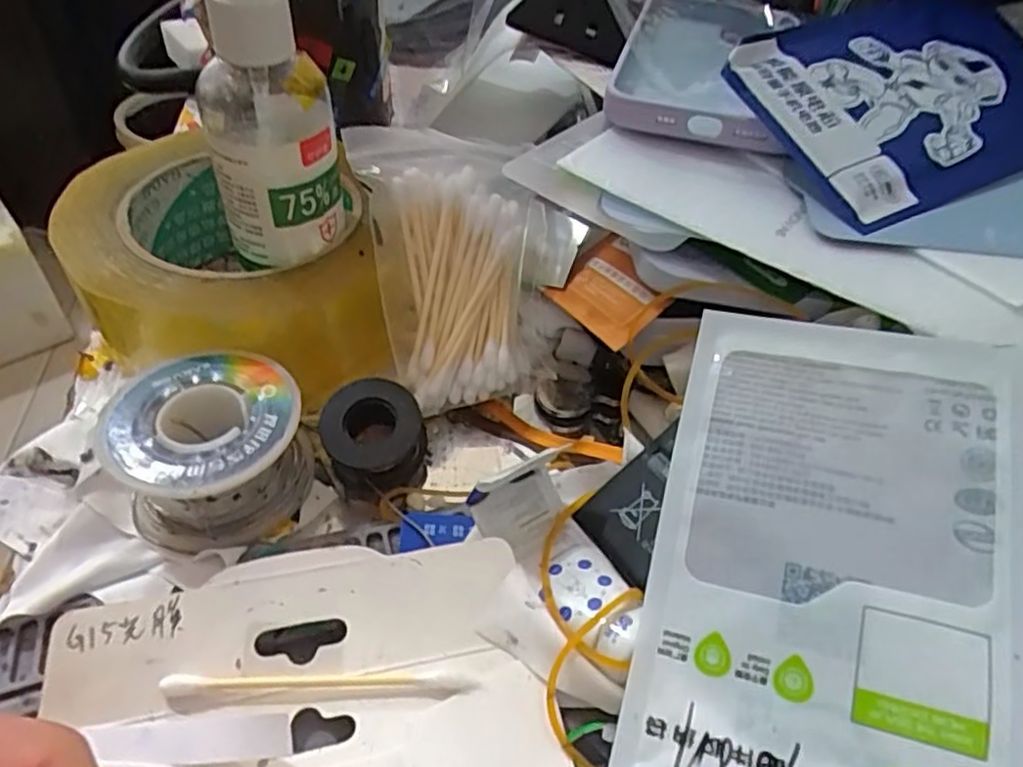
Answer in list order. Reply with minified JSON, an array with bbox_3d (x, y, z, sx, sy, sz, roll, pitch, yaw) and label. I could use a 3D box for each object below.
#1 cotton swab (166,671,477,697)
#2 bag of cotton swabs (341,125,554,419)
[{"bbox_3d":[-0.047,0.072,0.165,0.071,0.009,0.006,2,46,-4],"label":"cotton swab"},{"bbox_3d":[-0.020,-0.044,0.245,0.061,0.023,0.102,-13,84,-19],"label":"bag of cotton swabs"}]

